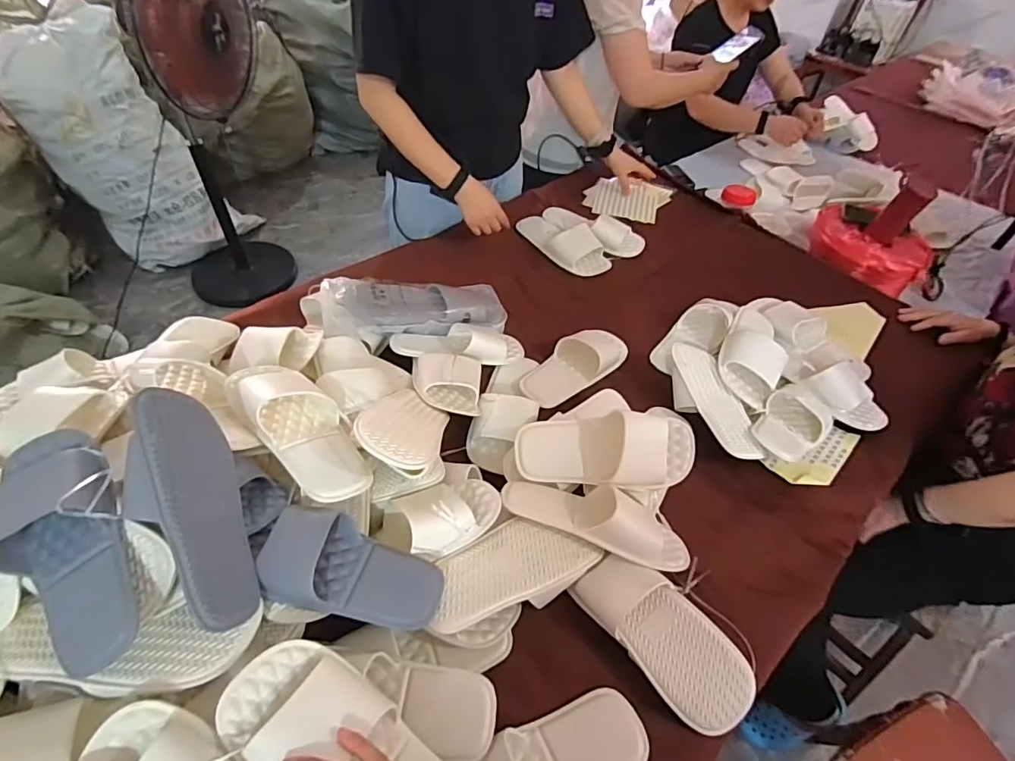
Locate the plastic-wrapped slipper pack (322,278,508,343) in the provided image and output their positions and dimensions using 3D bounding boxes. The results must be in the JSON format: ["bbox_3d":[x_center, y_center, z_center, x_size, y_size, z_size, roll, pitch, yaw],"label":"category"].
[{"bbox_3d":[-0.171,-0.138,0.949,0.349,0.063,0.147,-6,48,-27],"label":"plastic-wrapped slipper pack"}]

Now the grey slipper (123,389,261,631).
[{"bbox_3d":[-0.324,0.132,0.517,0.070,0.098,0.237,-23,84,15],"label":"grey slipper"}]

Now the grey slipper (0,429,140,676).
[{"bbox_3d":[-0.404,0.144,0.467,0.107,0.061,0.236,-28,72,-27],"label":"grey slipper"}]

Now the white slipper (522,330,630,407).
[{"bbox_3d":[0.125,-0.037,0.902,0.225,0.049,0.095,-35,60,-30],"label":"white slipper"}]

